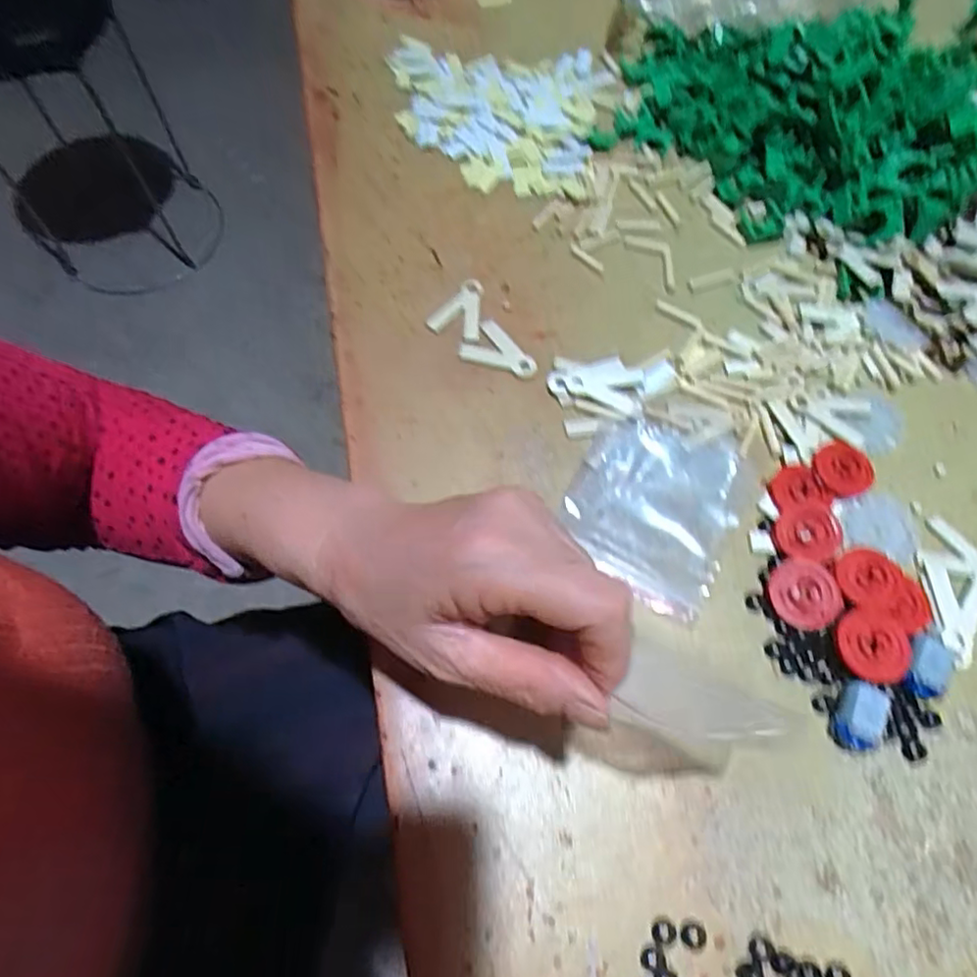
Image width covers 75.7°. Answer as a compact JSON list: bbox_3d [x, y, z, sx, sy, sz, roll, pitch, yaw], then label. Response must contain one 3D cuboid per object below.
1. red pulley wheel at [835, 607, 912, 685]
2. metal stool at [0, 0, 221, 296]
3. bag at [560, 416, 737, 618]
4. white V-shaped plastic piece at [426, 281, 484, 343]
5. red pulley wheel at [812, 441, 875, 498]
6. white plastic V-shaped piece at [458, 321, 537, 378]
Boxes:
[{"bbox_3d":[0.179,0.073,0.293,0.033,0.004,0.033,1,65,-2],"label":"red pulley wheel"},{"bbox_3d":[-0.767,-0.681,1.180,0.338,0.525,0.367,-32,70,-14],"label":"metal stool"},{"bbox_3d":[0.088,0.007,0.333,0.082,0.007,0.103,26,67,9],"label":"bag"},{"bbox_3d":[-0.020,-0.109,0.382,0.031,0.004,0.044,4,65,-1],"label":"white V-shaped plastic piece"},{"bbox_3d":[0.188,-0.011,0.333,0.028,0.010,0.029,-9,66,-7],"label":"red pulley wheel"},{"bbox_3d":[0.008,-0.080,0.370,0.043,0.004,0.029,35,68,13],"label":"white plastic V-shaped piece"}]

